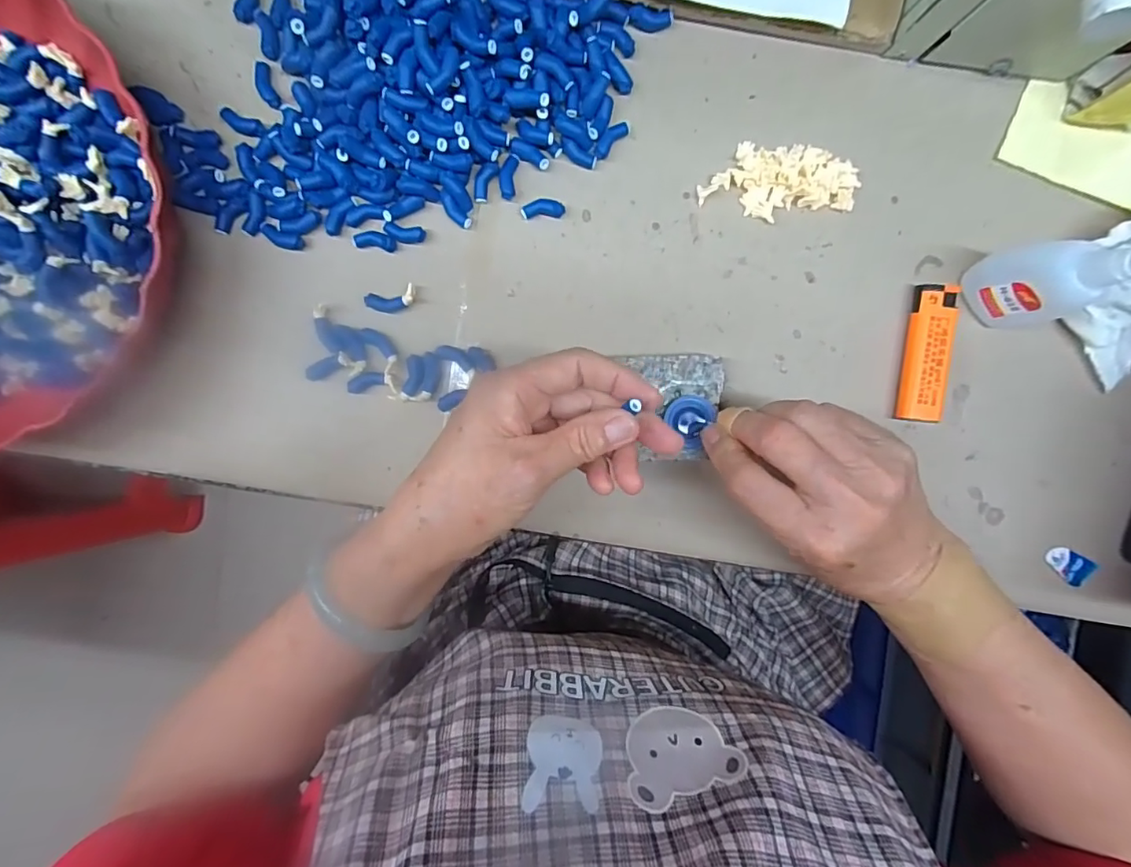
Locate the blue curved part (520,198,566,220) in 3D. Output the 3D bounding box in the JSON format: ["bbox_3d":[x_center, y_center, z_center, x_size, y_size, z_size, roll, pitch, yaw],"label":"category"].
[{"bbox_3d":[-0.013,-0.130,0.298,0.025,0.006,0.010,-1,96,-2],"label":"blue curved part"}]

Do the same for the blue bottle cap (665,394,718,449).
[{"bbox_3d":[0.070,-0.008,0.297,0.026,0.007,0.029,20,98,-6],"label":"blue bottle cap"}]

